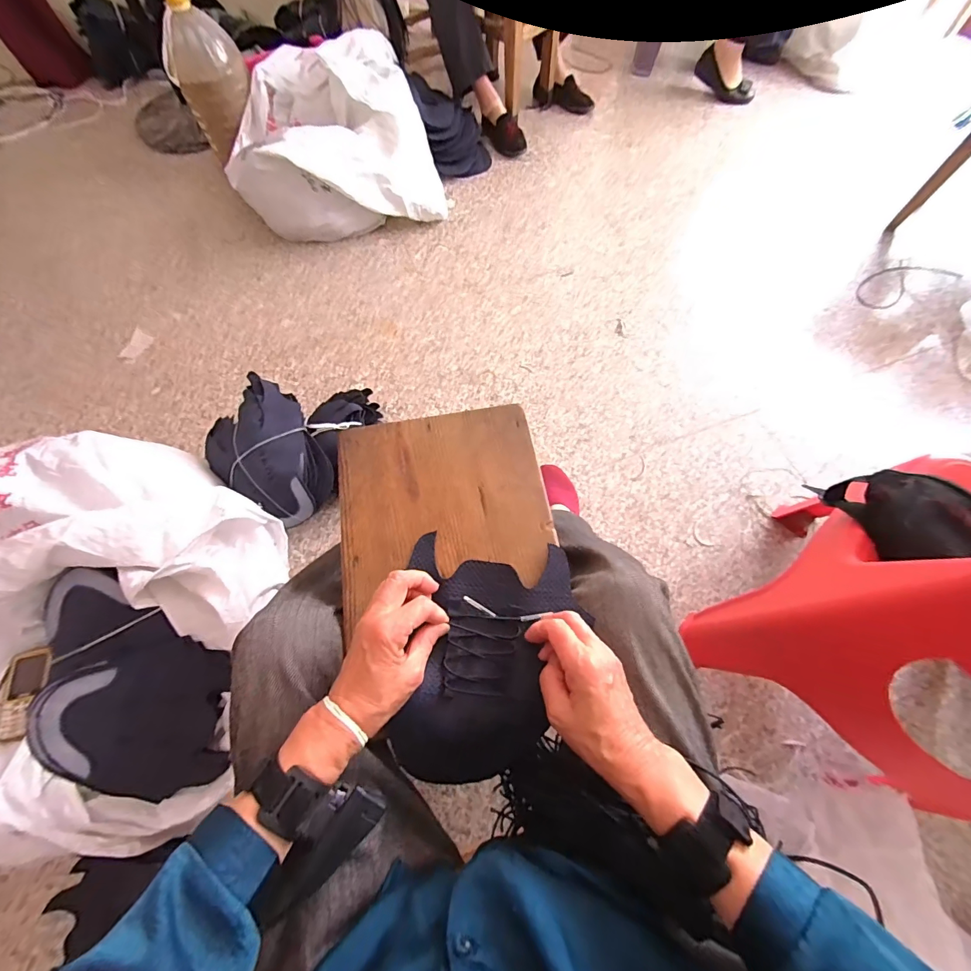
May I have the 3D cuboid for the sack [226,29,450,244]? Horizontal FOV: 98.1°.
[{"bbox_3d":[-0.438,-0.987,1.212,0.558,0.240,0.483,-14,69,-5],"label":"sack"}]

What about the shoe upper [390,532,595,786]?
[{"bbox_3d":[0.000,0.163,0.411,0.158,0.033,0.216,1,68,1],"label":"shoe upper"}]

